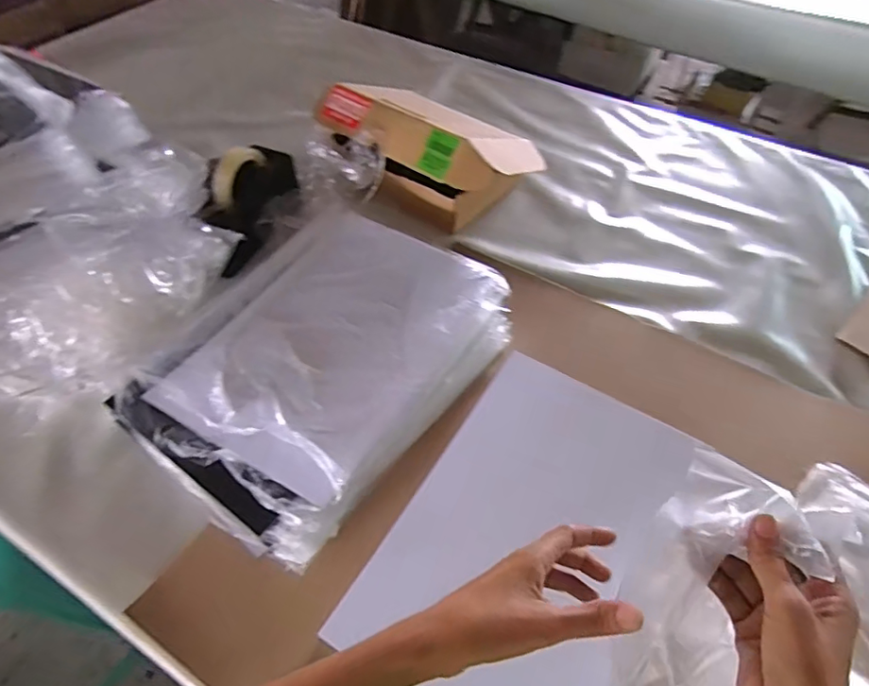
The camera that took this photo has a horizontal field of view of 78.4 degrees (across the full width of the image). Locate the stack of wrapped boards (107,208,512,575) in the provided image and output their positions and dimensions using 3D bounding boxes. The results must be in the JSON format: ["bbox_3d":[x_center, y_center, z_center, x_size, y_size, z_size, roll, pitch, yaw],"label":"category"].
[{"bbox_3d":[-0.128,0.002,0.645,0.313,0.056,0.425,32,58,22],"label":"stack of wrapped boards"}]

